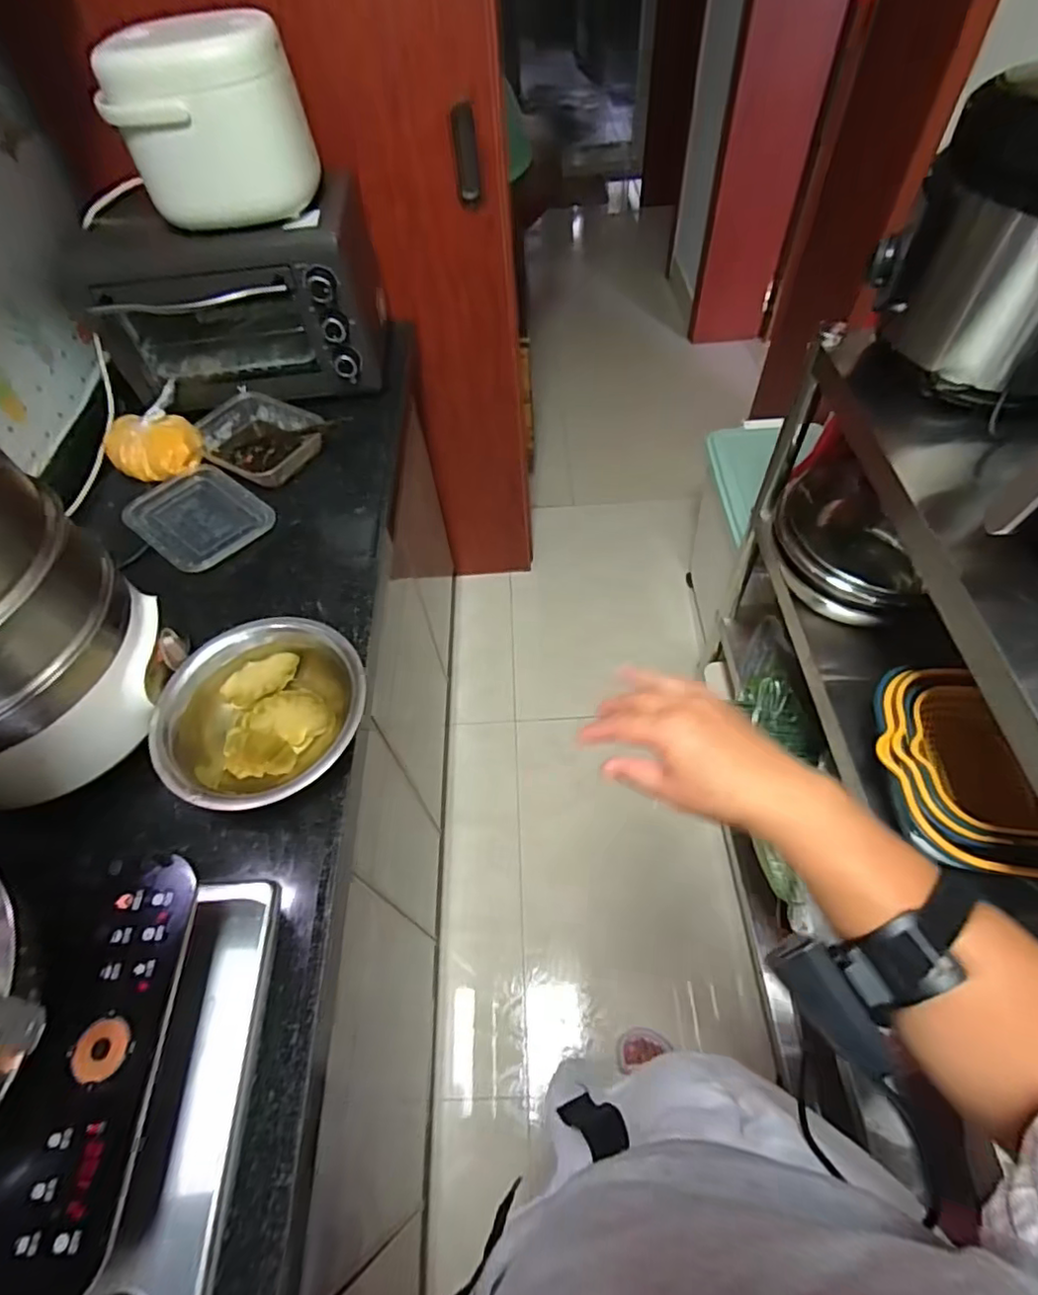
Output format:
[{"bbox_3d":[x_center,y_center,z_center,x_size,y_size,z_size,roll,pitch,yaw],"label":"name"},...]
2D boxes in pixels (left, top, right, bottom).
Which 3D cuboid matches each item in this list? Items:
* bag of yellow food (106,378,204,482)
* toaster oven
[{"bbox_3d":[-0.607,-0.345,0.978,0.144,0.072,0.150,-29,56,-17],"label":"bag of yellow food"},{"bbox_3d":[-0.464,-0.585,1.012,0.424,0.281,0.285,-3,53,2],"label":"toaster oven"}]

